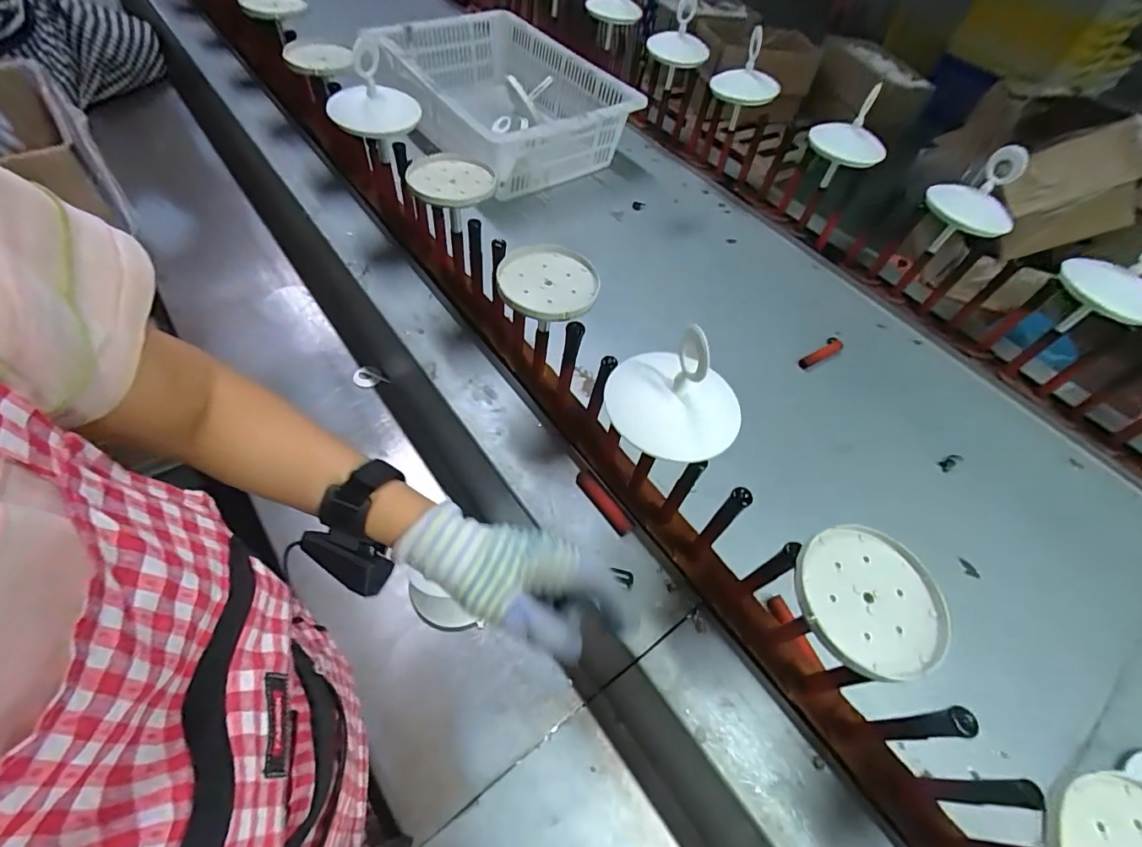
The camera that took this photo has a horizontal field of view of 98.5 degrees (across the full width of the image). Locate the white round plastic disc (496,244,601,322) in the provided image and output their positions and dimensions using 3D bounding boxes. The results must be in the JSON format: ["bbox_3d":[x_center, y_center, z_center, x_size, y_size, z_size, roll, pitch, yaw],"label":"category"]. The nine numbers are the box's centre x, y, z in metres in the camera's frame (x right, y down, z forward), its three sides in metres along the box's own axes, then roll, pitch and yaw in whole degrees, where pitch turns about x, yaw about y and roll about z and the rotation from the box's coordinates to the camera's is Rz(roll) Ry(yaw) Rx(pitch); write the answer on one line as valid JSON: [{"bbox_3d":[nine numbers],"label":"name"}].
[{"bbox_3d":[-0.024,-0.157,0.544,0.107,0.016,0.115,3,55,-4],"label":"white round plastic disc"}]

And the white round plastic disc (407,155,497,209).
[{"bbox_3d":[-0.159,-0.315,0.634,0.115,0.021,0.111,3,55,-4],"label":"white round plastic disc"}]

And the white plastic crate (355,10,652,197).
[{"bbox_3d":[-0.133,-0.664,1.016,0.360,0.160,0.475,-34,65,-25],"label":"white plastic crate"}]

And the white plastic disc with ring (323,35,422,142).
[{"bbox_3d":[-0.272,-0.444,0.663,0.117,0.088,0.107,-14,58,-14],"label":"white plastic disc with ring"}]

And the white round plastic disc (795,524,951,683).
[{"bbox_3d":[0.228,0.131,0.374,0.111,0.007,0.107,3,55,-4],"label":"white round plastic disc"}]

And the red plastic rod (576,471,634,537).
[{"bbox_3d":[0.040,0.095,0.593,0.020,0.010,0.090,-31,63,-24],"label":"red plastic rod"}]

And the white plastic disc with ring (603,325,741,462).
[{"bbox_3d":[0.092,-0.034,0.421,0.118,0.083,0.100,29,57,14],"label":"white plastic disc with ring"}]

